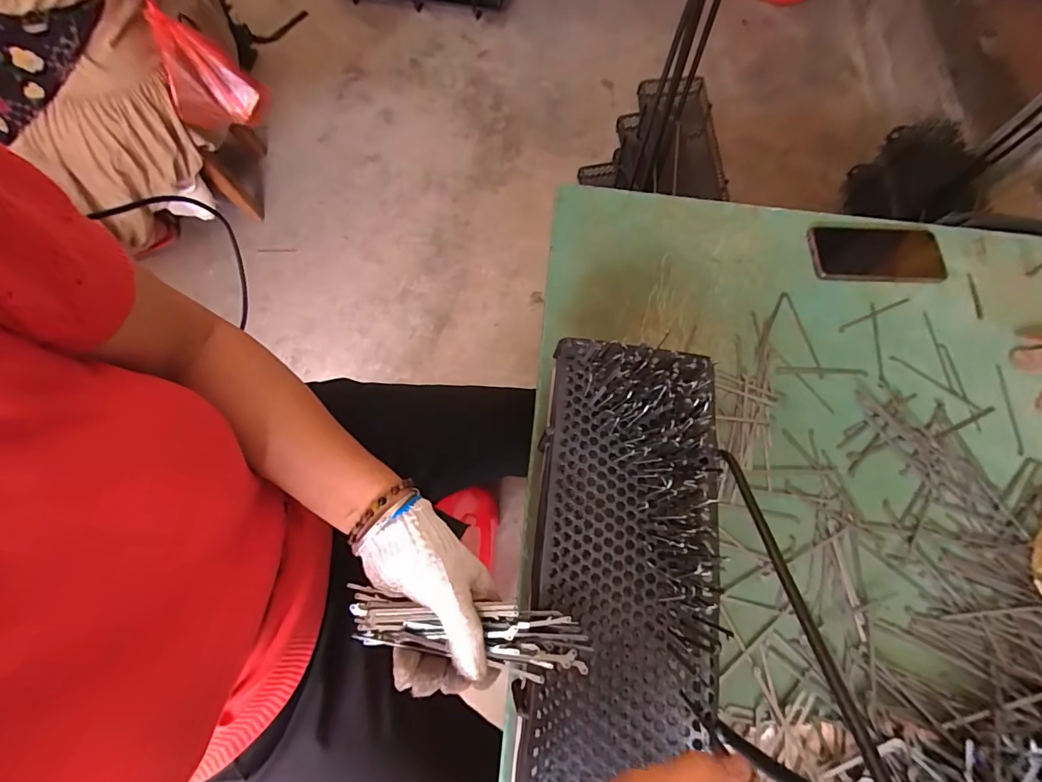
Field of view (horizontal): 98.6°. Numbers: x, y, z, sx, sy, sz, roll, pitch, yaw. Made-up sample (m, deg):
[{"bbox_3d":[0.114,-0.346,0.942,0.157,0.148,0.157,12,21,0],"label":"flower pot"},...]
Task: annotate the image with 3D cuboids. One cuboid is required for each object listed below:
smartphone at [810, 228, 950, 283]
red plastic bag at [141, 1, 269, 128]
[{"bbox_3d":[0.450,-0.174,0.570,0.154,0.009,0.074,2,79,5],"label":"smartphone"},{"bbox_3d":[-0.616,-0.611,0.888,0.178,0.165,0.135,34,71,10],"label":"red plastic bag"}]

